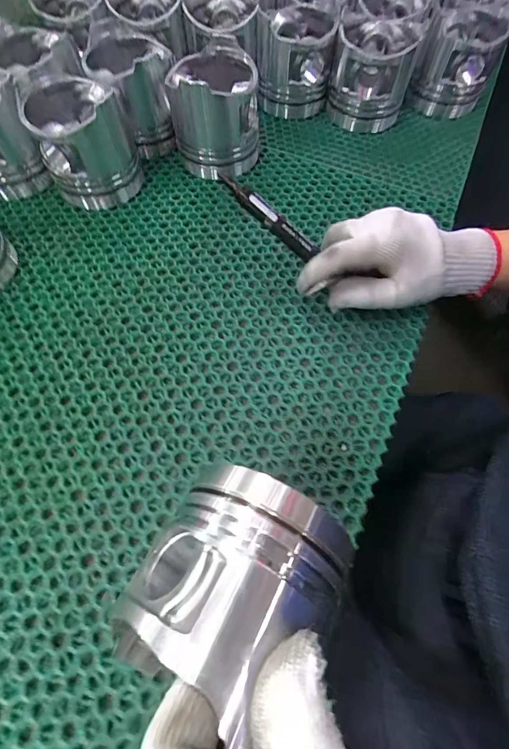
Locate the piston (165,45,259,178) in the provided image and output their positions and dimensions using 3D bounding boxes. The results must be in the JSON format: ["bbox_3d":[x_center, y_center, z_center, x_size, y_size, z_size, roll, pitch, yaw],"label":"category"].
[{"bbox_3d":[-0.041,-0.275,0.369,0.089,0.086,0.092,-1,65,-1],"label":"piston"}]

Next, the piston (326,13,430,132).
[{"bbox_3d":[0.147,-0.375,0.429,0.089,0.089,0.110,17,66,7],"label":"piston"}]

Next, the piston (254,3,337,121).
[{"bbox_3d":[0.049,-0.395,0.433,0.086,0.091,0.092,4,65,1],"label":"piston"}]

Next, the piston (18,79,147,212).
[{"bbox_3d":[-0.169,-0.233,0.347,0.086,0.086,0.092,-24,67,-11],"label":"piston"}]

